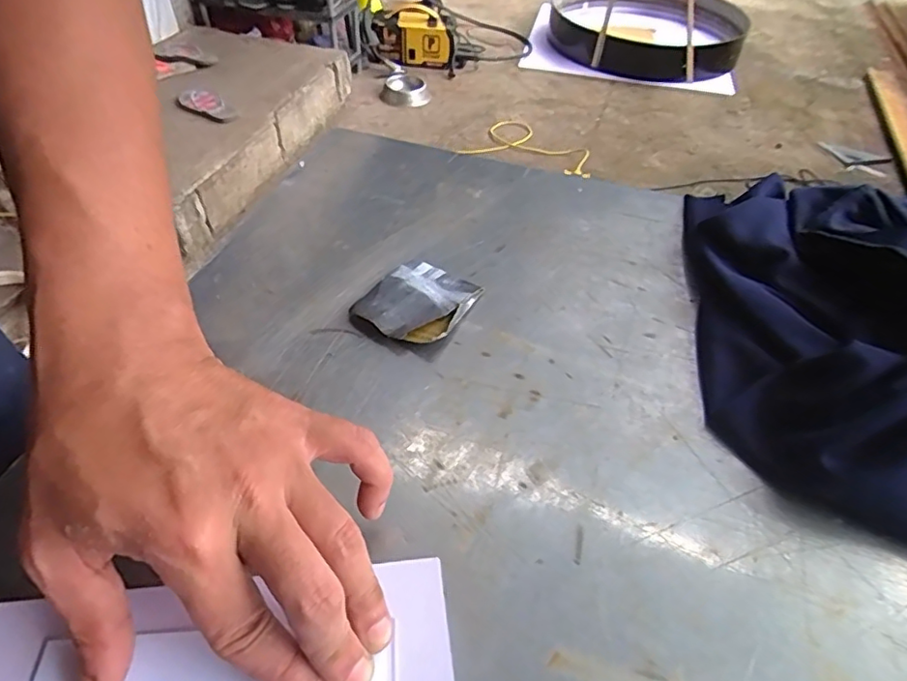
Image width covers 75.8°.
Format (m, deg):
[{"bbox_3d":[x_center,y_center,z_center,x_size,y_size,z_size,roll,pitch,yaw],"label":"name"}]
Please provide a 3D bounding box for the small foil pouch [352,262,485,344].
[{"bbox_3d":[-0.022,-0.024,0.367,0.059,0.010,0.066,26,51,20],"label":"small foil pouch"}]

